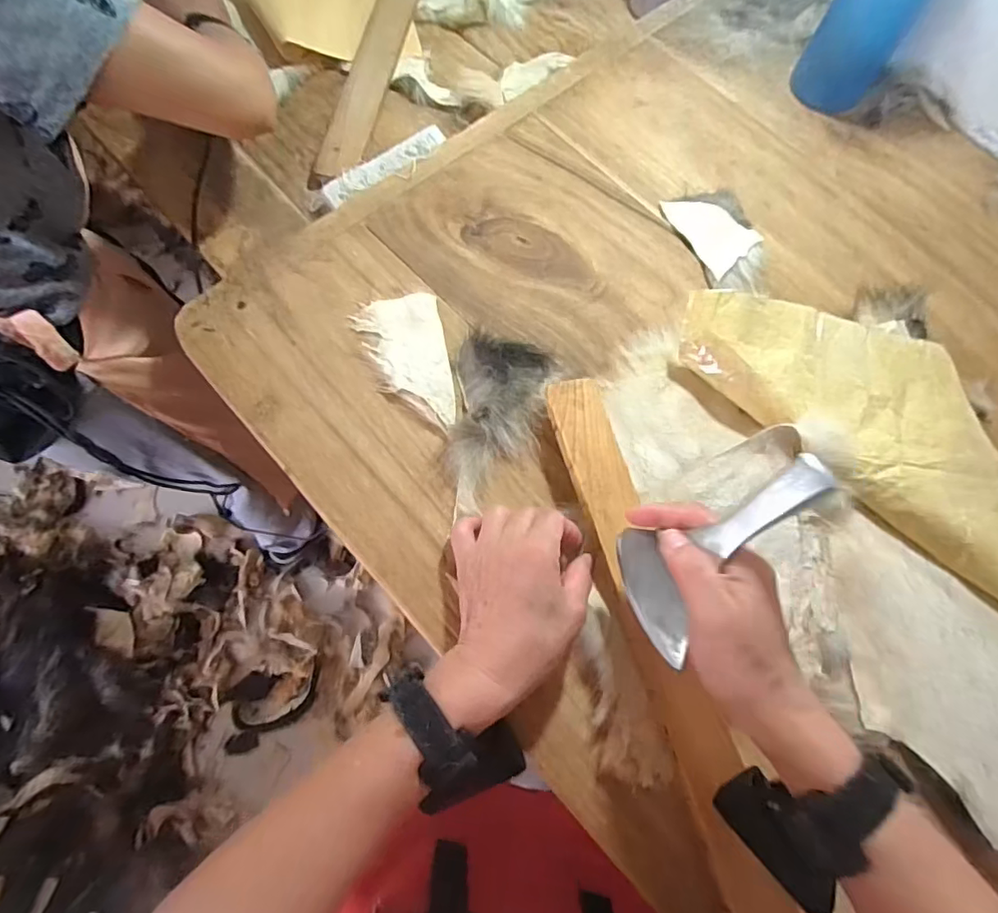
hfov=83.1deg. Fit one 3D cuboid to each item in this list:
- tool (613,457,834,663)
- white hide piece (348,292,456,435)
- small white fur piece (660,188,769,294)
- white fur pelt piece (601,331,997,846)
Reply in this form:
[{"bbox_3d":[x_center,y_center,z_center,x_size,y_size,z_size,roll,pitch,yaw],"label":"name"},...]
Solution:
[{"bbox_3d":[0.129,0.052,0.328,0.042,0.139,0.077,-12,61,-53],"label":"tool"},{"bbox_3d":[-0.080,-0.080,0.480,0.074,0.006,0.130,-11,69,-6],"label":"white hide piece"},{"bbox_3d":[0.216,-0.210,0.539,0.070,0.014,0.123,-18,70,-9],"label":"small white fur piece"},{"bbox_3d":[0.246,0.077,0.420,0.437,0.032,0.148,43,73,14],"label":"white fur pelt piece"}]

